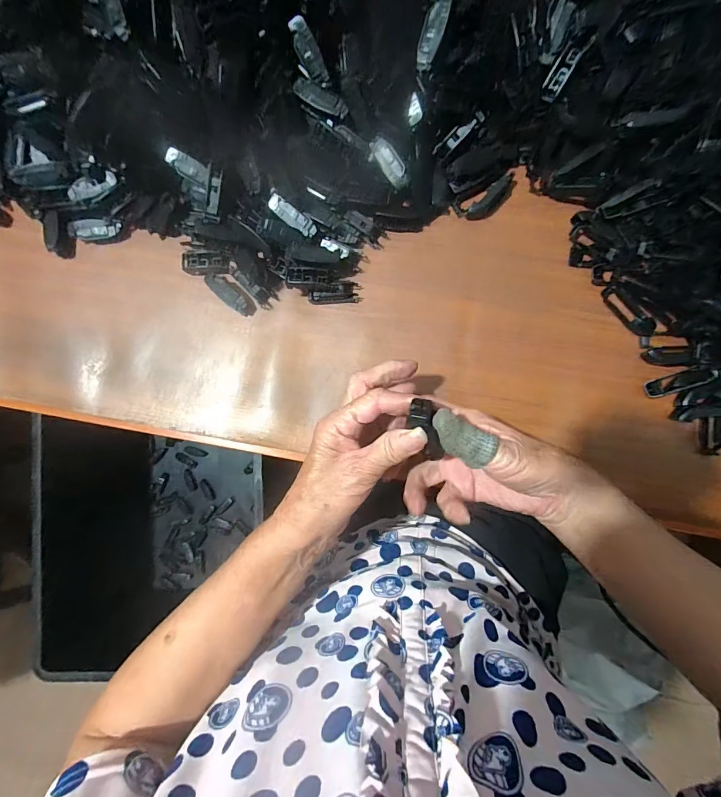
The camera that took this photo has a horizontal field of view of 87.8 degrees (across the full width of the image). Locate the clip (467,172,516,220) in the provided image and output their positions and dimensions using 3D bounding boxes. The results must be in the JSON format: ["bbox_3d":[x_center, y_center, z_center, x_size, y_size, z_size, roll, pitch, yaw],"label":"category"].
[{"bbox_3d":[0.129,-0.194,0.362,0.057,0.015,0.017,-45,85,0],"label":"clip"}]

